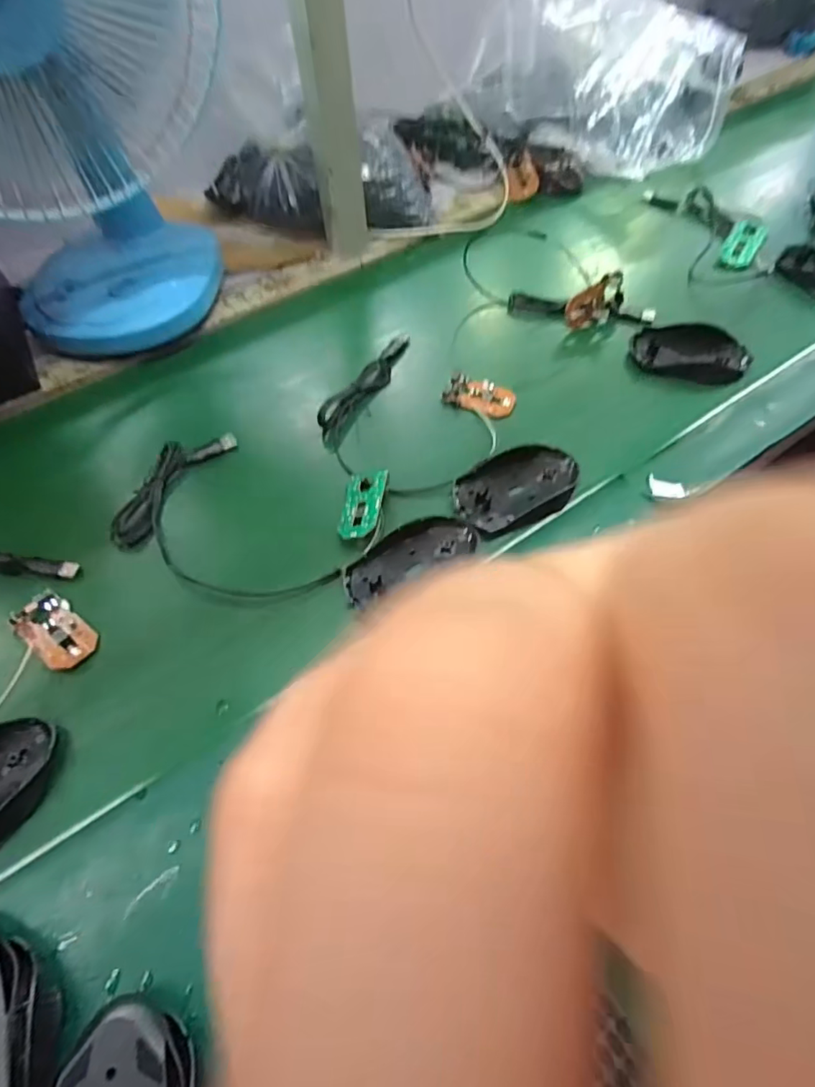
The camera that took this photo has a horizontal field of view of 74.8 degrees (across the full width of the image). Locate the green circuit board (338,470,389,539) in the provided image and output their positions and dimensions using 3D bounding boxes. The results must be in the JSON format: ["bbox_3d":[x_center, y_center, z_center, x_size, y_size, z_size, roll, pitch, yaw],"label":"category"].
[{"bbox_3d":[-0.035,-0.033,0.444,0.036,0.011,0.068,-8,53,20],"label":"green circuit board"}]

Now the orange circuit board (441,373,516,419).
[{"bbox_3d":[0.070,-0.142,0.517,0.066,0.014,0.039,20,61,14],"label":"orange circuit board"}]

